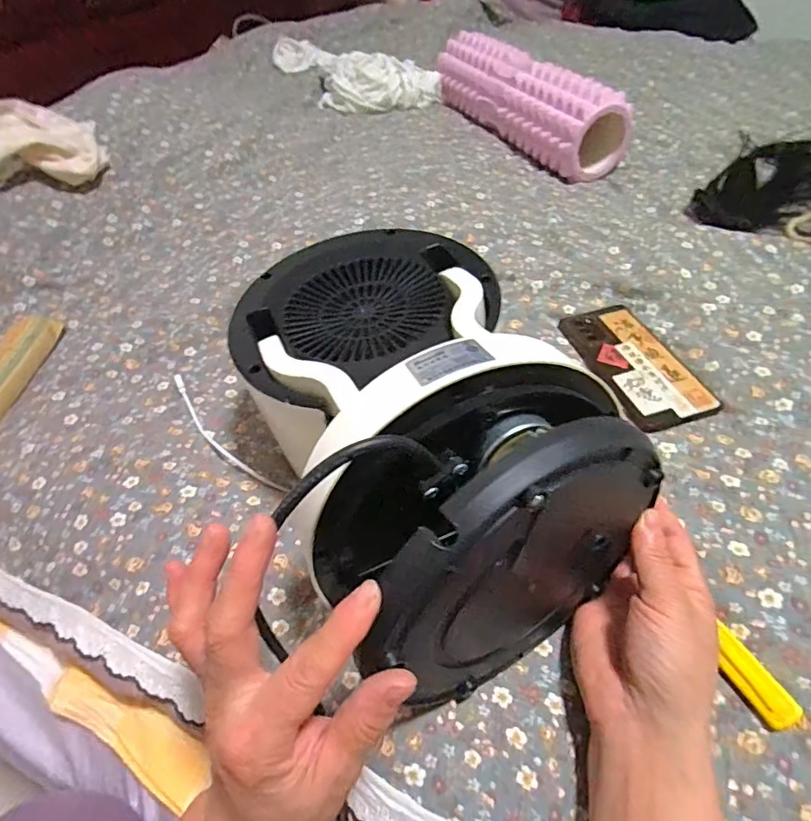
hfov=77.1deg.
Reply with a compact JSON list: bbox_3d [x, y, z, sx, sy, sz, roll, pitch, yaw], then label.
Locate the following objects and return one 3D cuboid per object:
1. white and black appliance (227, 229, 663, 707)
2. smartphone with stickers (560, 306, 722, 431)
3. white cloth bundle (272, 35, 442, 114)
[{"bbox_3d":[-0.002,-0.001,0.368,0.190,0.193,0.326,-17,46,-10],"label":"white and black appliance"},{"bbox_3d":[0.220,-0.048,0.495,0.084,0.007,0.166,-14,47,-7],"label":"smartphone with stickers"},{"bbox_3d":[-0.148,-0.731,1.091,0.190,0.070,0.486,-32,52,-23],"label":"white cloth bundle"}]

